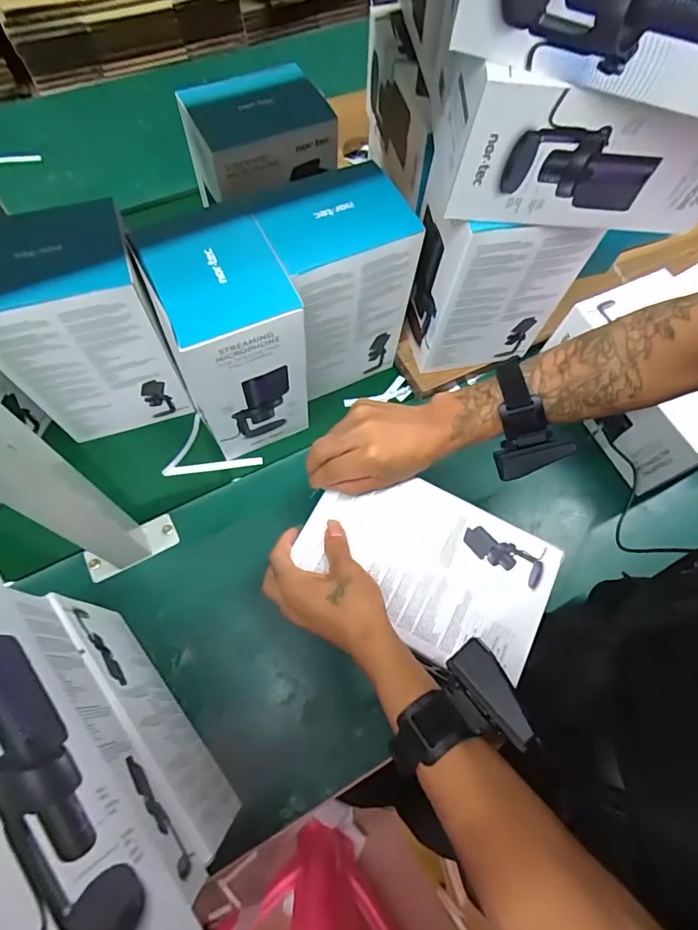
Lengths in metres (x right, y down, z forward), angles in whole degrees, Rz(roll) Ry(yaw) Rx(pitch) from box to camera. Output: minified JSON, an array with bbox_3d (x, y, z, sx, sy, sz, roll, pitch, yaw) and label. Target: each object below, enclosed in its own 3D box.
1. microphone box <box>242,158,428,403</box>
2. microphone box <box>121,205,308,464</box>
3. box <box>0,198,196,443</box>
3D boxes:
[{"bbox_3d":[-0.018,-0.199,0.568,0.143,0.220,0.110,-28,71,-14],"label":"microphone box"},{"bbox_3d":[-0.125,-0.122,0.529,0.120,0.230,0.124,-25,70,-13],"label":"microphone box"},{"bbox_3d":[-0.278,-0.139,0.522,0.145,0.220,0.109,-16,68,-10],"label":"box"}]

